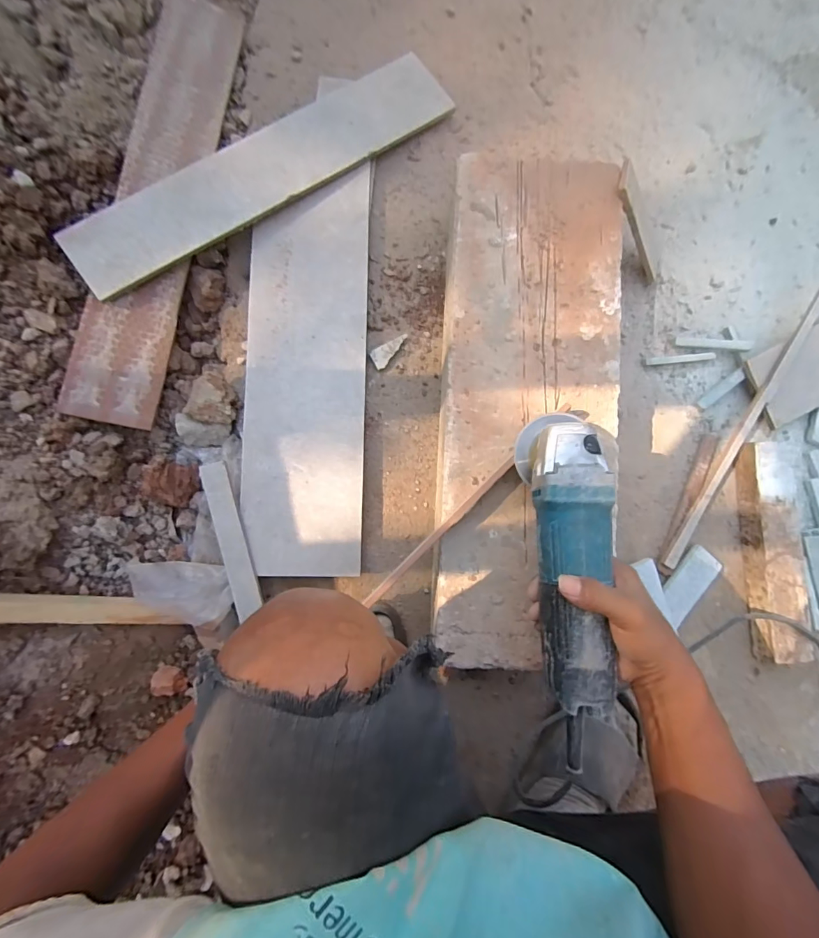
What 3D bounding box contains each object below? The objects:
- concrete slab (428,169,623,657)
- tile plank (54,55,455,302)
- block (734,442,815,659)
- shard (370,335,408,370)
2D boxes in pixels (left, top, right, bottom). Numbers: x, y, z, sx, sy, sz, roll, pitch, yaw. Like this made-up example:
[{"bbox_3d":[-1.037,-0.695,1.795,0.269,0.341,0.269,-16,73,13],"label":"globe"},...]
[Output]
[{"bbox_3d":[0.138,-0.075,0.479,0.200,0.028,0.580,2,85,1],"label":"concrete slab"},{"bbox_3d":[-0.185,-0.398,0.554,0.532,0.019,0.100,-36,95,-10],"label":"tile plank"},{"bbox_3d":[0.478,0.107,0.547,0.056,0.040,0.277,-3,84,-3],"label":"block"},{"bbox_3d":[-0.025,-0.161,0.579,0.056,0.012,0.026,-27,86,-5],"label":"shard"}]

